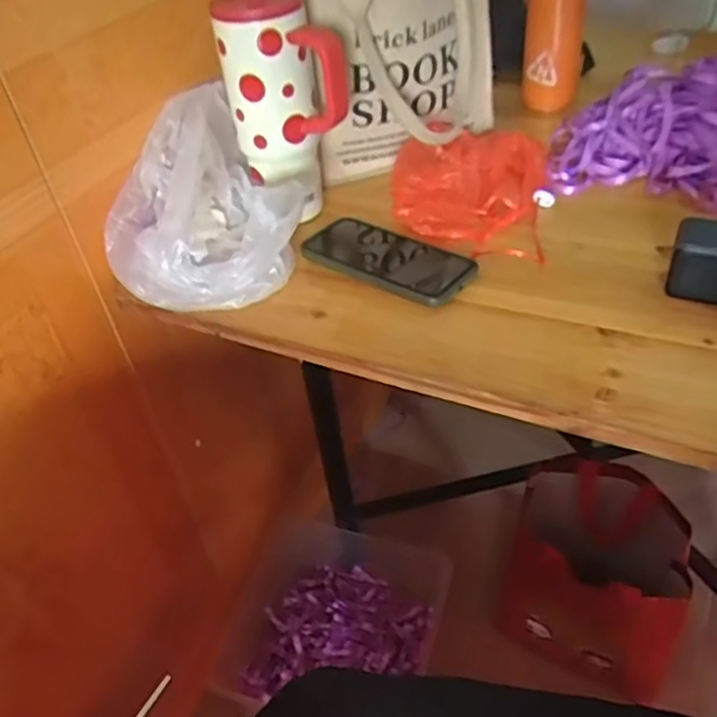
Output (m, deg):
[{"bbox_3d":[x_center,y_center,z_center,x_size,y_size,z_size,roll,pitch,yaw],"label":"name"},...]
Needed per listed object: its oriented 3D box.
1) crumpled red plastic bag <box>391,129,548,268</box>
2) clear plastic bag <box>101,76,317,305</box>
[{"bbox_3d":[0.113,-0.185,0.698,0.157,0.049,0.166,4,43,12],"label":"crumpled red plastic bag"},{"bbox_3d":[-0.151,-0.144,0.638,0.185,0.117,0.253,-21,44,-15],"label":"clear plastic bag"}]

